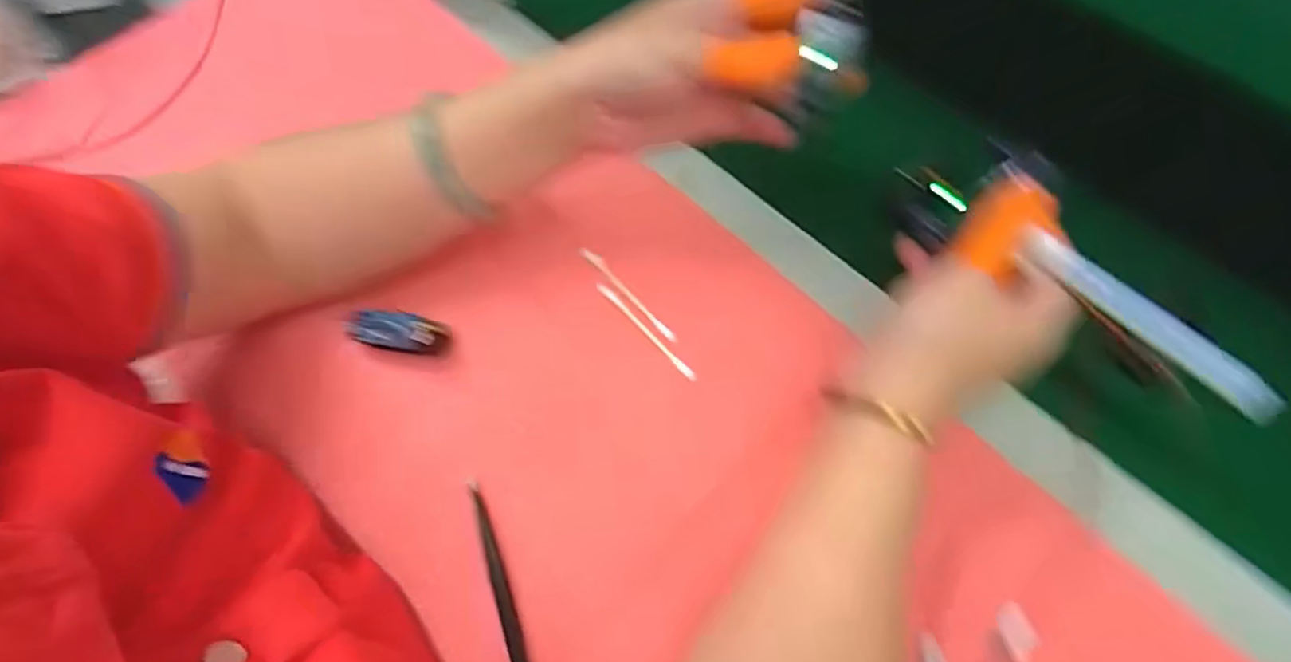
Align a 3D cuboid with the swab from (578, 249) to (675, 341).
[{"bbox_3d":[-0.009,-0.022,0.353,0.008,0.008,0.075,-43,70,-13],"label":"swab"}]

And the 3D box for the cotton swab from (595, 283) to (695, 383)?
[{"bbox_3d":[0.000,0.000,0.345,0.005,0.006,0.075,-42,70,-12],"label":"cotton swab"}]

